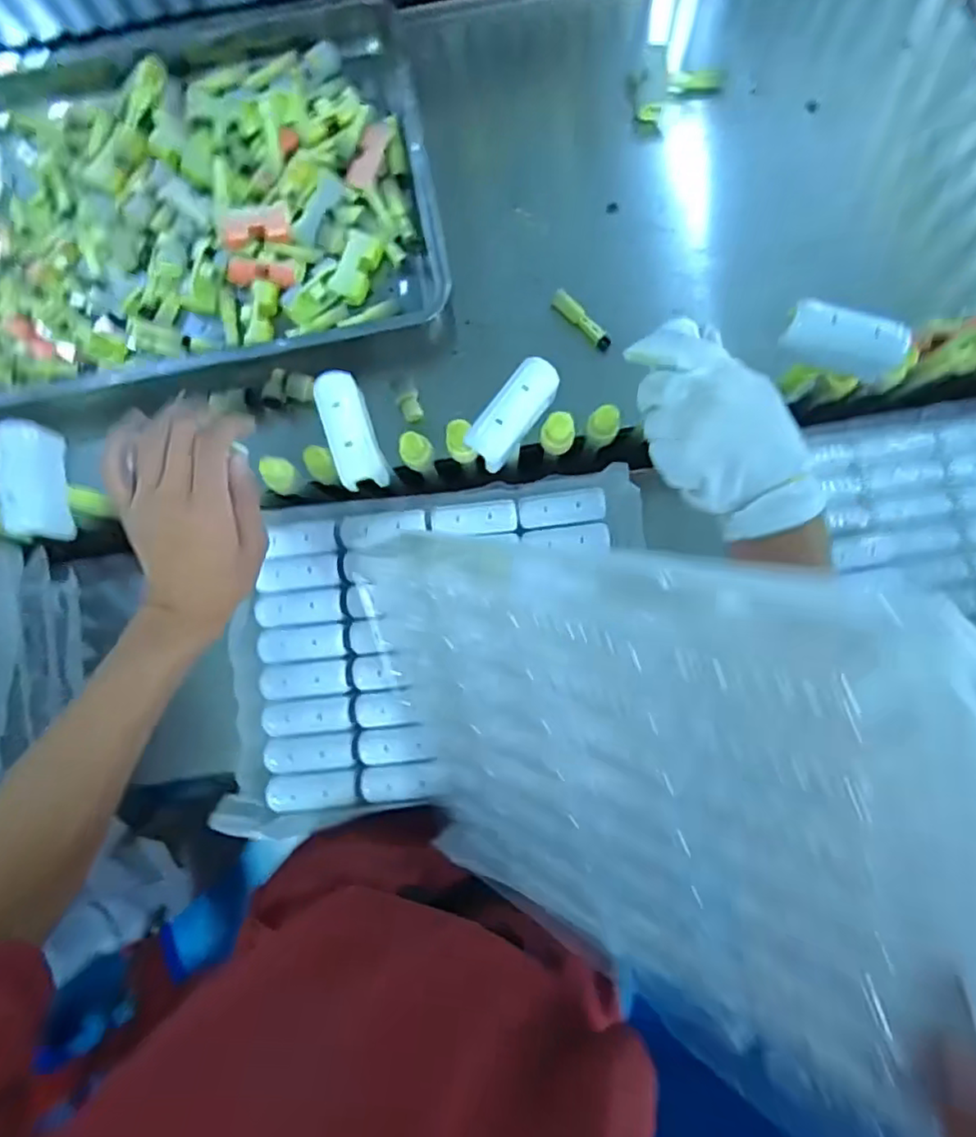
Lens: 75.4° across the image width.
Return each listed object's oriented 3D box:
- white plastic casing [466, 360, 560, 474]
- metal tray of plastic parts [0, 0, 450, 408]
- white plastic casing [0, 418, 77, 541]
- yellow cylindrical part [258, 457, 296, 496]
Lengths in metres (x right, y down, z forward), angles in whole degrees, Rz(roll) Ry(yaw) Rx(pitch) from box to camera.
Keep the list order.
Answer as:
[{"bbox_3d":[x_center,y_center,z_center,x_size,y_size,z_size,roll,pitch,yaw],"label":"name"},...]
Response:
[{"bbox_3d":[0.018,-0.106,0.429,0.031,0.020,0.076,39,85,5],"label":"white plastic casing"},{"bbox_3d":[-0.364,-0.416,0.707,0.593,0.055,0.413,-11,83,-1],"label":"metal tray of plastic parts"},{"bbox_3d":[-0.319,-0.062,0.446,0.030,0.033,0.081,-7,83,0],"label":"white plastic casing"},{"bbox_3d":[-0.170,-0.077,0.511,0.023,0.025,0.025,0,83,1],"label":"yellow cylindrical part"}]

